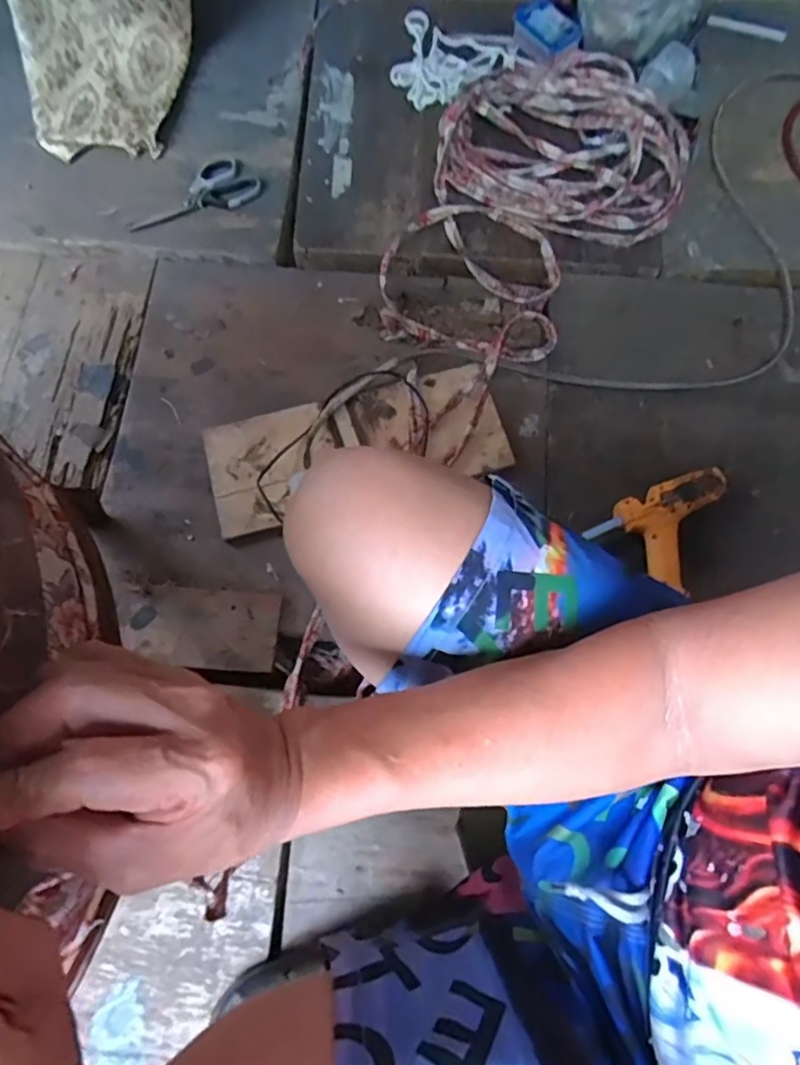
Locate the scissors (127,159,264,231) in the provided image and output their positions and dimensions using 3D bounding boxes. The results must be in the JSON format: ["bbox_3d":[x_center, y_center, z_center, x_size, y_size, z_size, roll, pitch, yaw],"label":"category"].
[{"bbox_3d":[-0.329,-0.546,0.944,0.212,0.019,0.102,-15,75,-6],"label":"scissors"}]

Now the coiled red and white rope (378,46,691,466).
[{"bbox_3d":[0.154,-0.472,0.887,0.371,0.060,0.669,40,77,9],"label":"coiled red and white rope"}]

